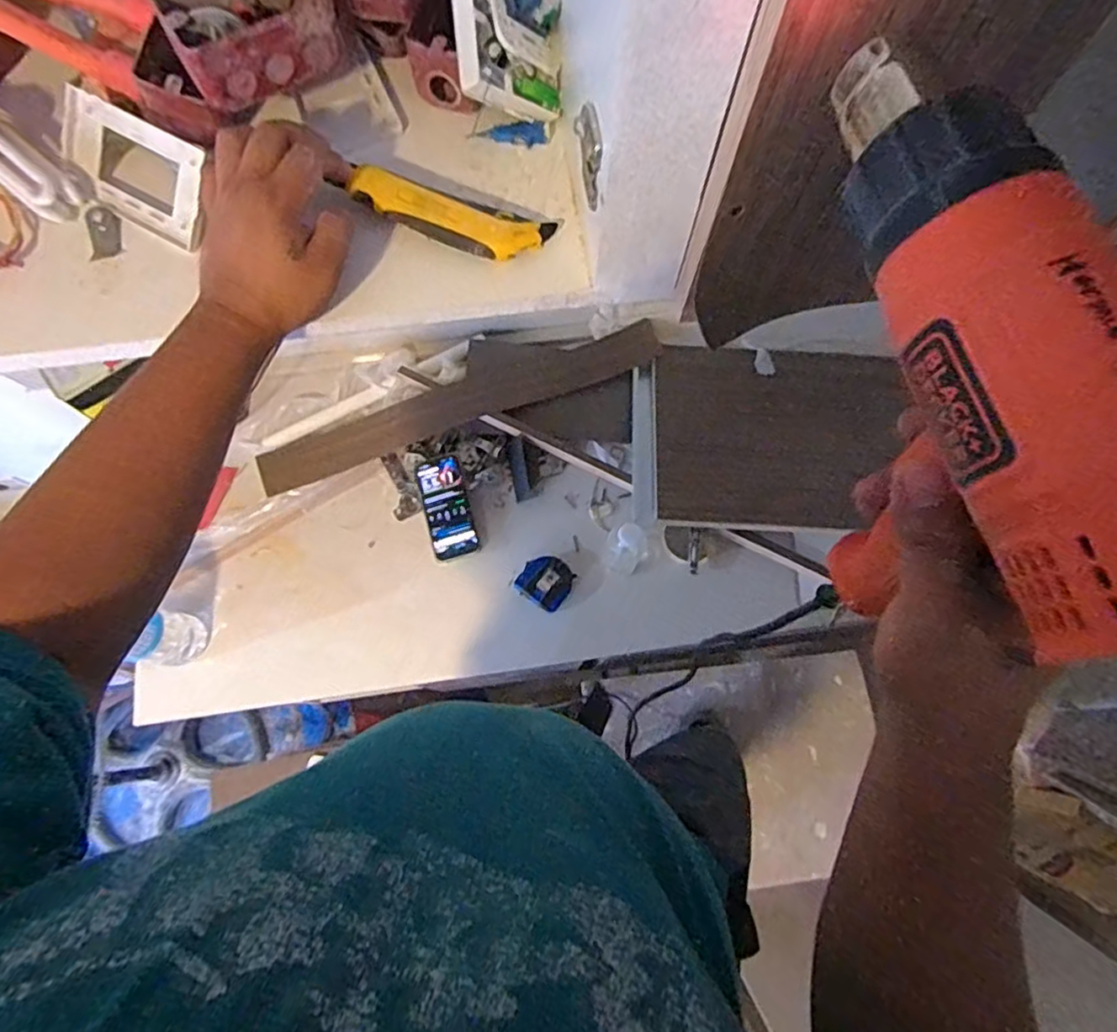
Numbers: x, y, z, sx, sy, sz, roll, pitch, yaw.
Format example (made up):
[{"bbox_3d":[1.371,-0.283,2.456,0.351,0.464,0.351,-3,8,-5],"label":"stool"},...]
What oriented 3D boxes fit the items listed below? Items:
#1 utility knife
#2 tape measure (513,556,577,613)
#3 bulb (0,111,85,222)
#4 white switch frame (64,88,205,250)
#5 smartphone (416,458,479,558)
[{"bbox_3d":[-0.077,-0.218,0.464,0.144,0.023,0.040,18,73,0],"label":"utility knife"},{"bbox_3d":[-0.019,0.101,1.010,0.081,0.050,0.077,34,75,9],"label":"tape measure"},{"bbox_3d":[-0.401,-0.262,0.463,0.126,0.035,0.045,36,76,9],"label":"bulb"},{"bbox_3d":[-0.305,-0.249,0.466,0.124,0.012,0.070,30,117,7],"label":"white switch frame"},{"bbox_3d":[-0.179,-0.014,1.039,0.072,0.013,0.160,-16,82,5],"label":"smartphone"}]

